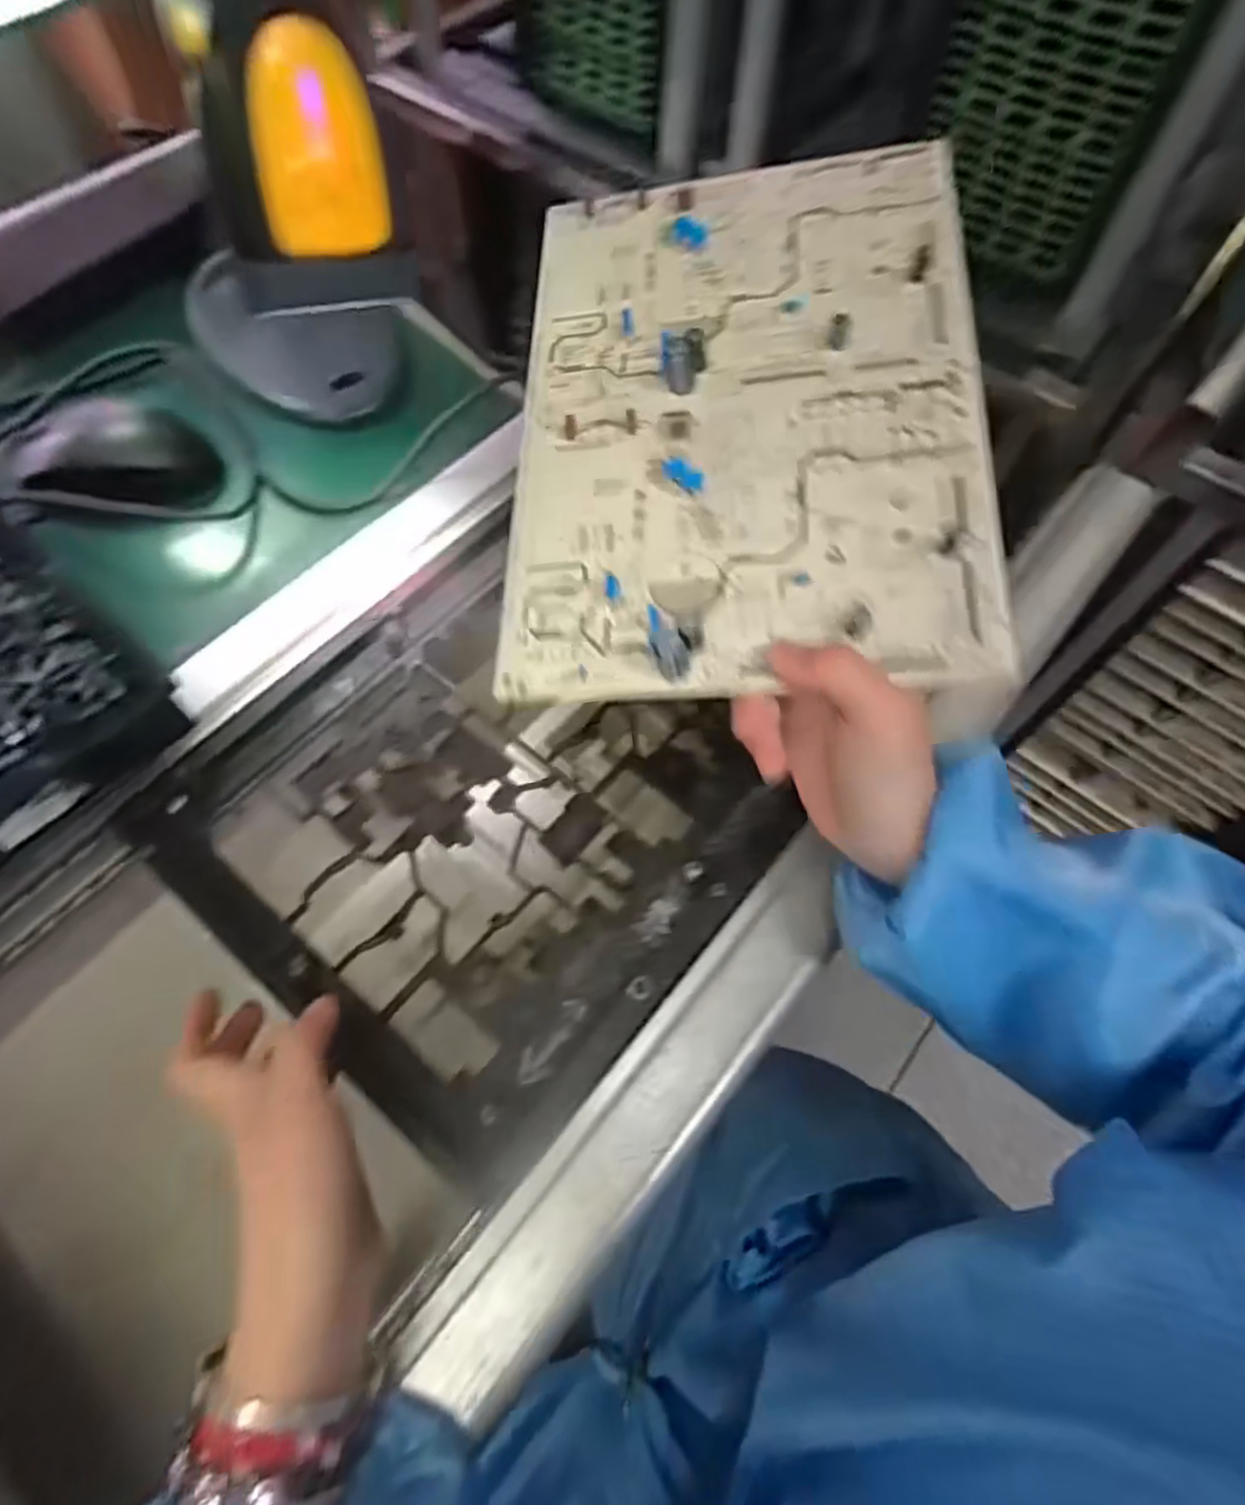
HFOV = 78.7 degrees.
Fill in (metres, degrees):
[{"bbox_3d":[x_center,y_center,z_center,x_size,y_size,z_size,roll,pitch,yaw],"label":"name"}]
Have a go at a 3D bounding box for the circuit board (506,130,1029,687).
[{"bbox_3d":[0.052,-0.160,0.339,0.197,0.011,0.285,-1,70,11],"label":"circuit board"}]

